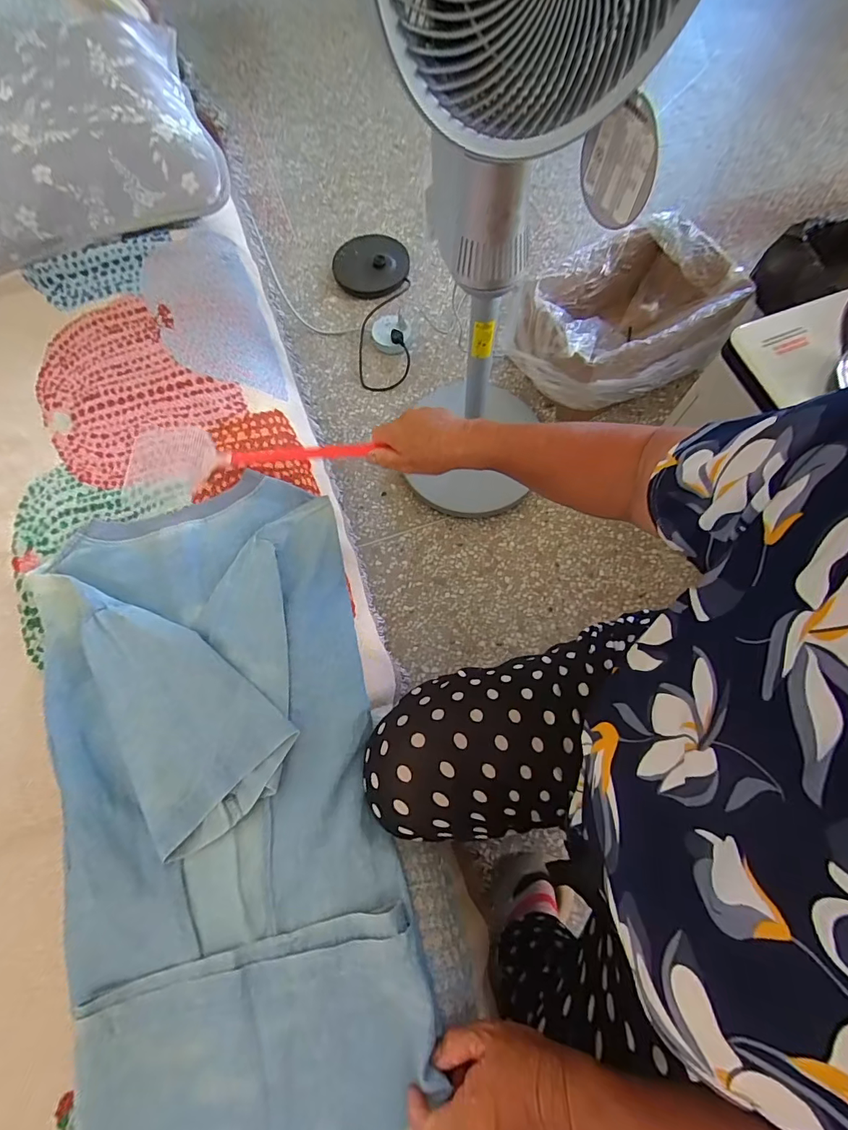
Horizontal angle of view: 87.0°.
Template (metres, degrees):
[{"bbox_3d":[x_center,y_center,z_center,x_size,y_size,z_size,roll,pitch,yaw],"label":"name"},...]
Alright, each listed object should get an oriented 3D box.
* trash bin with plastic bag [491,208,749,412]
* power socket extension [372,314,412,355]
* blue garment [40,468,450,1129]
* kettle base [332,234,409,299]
[{"bbox_3d":[0.411,-0.496,0.967,0.407,0.236,0.293,-19,72,-4],"label":"trash bin with plastic bag"},{"bbox_3d":[-0.082,-0.591,1.132,0.091,0.033,0.104,14,73,6],"label":"power socket extension"},{"bbox_3d":[-0.207,0.208,0.453,0.315,0.040,0.603,-14,72,-3],"label":"blue garment"},{"bbox_3d":[-0.137,-0.817,1.211,0.196,0.030,0.204,-1,72,2],"label":"kettle base"}]

